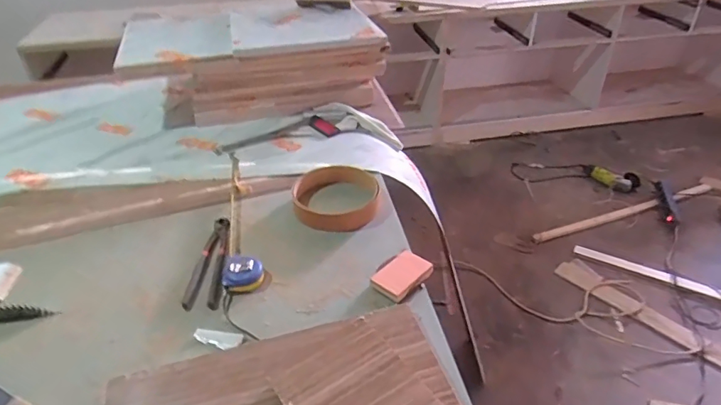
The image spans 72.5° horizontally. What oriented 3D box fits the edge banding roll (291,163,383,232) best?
[{"bbox_3d":[-0.052,-0.015,1.028,0.173,0.058,0.170,-2,33,1],"label":"edge banding roll"}]

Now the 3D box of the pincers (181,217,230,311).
[{"bbox_3d":[-0.272,0.103,0.891,0.065,0.020,0.223,-5,33,-3],"label":"pincers"}]

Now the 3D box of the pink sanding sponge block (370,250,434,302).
[{"bbox_3d":[0.072,0.122,0.842,0.063,0.020,0.101,24,42,35],"label":"pink sanding sponge block"}]

